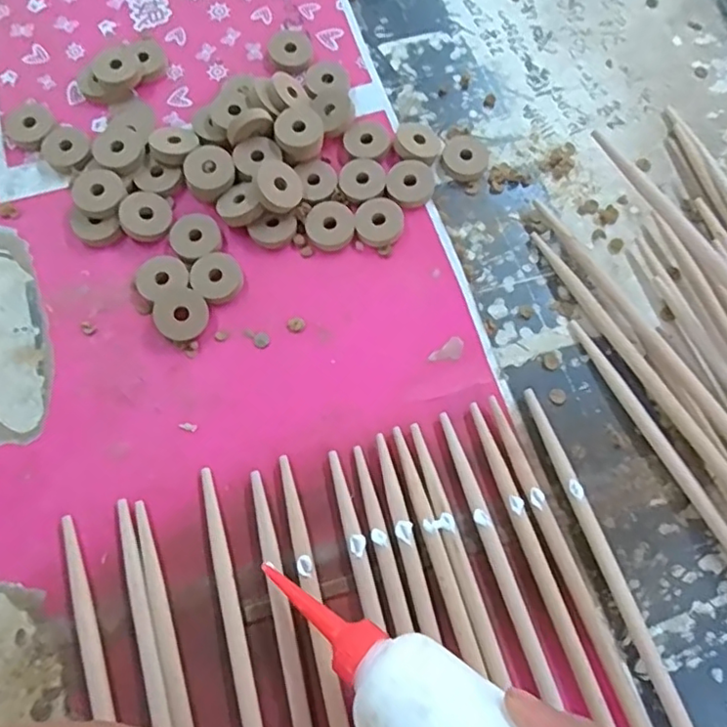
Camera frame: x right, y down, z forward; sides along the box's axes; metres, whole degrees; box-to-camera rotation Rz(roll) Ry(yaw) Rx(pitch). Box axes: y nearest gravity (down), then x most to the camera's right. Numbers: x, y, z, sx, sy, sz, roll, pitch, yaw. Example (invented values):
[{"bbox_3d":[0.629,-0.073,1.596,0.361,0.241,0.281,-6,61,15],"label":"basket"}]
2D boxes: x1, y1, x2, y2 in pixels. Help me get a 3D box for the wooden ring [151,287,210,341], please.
[{"bbox_3d":[-0.123,-0.034,0.396,0.035,0.004,0.035,2,80,-13],"label":"wooden ring"}]

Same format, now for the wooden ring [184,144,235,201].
[{"bbox_3d":[-0.111,-0.138,0.421,0.037,0.006,0.037,39,86,4],"label":"wooden ring"}]

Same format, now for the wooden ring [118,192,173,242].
[{"bbox_3d":[-0.153,-0.106,0.412,0.032,0.007,0.038,4,72,-1],"label":"wooden ring"}]

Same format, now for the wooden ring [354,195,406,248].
[{"bbox_3d":[0.012,-0.102,0.424,0.034,0.004,0.036,45,90,-1],"label":"wooden ring"}]

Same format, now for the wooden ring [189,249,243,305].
[{"bbox_3d":[-0.102,-0.060,0.405,0.034,0.006,0.034,1,72,-2],"label":"wooden ring"}]

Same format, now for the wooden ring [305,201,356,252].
[{"bbox_3d":[-0.023,-0.100,0.422,0.034,0.006,0.036,1,72,-2],"label":"wooden ring"}]

